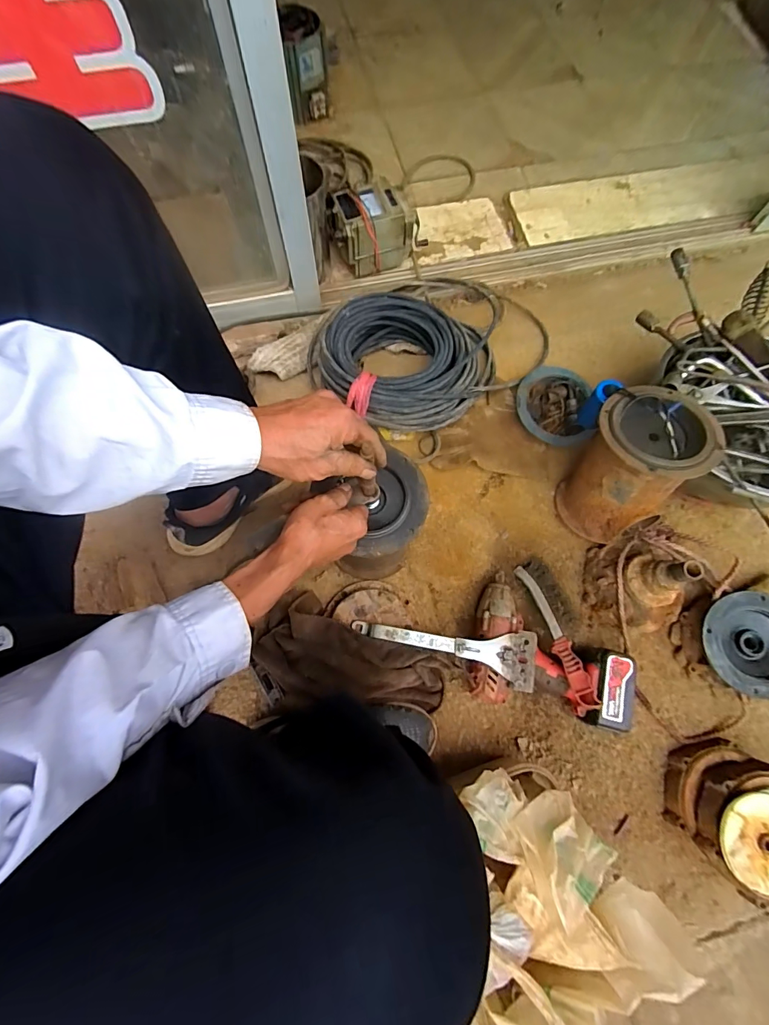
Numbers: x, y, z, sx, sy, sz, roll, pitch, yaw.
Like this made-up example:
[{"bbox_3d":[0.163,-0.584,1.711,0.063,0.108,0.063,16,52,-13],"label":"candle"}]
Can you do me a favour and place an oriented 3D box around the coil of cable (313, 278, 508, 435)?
[{"bbox_3d":[0.055,-0.287,0.810,0.290,0.130,0.301,1,72,-2],"label":"coil of cable"}]

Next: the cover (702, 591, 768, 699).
[{"bbox_3d":[0.563,0.199,0.653,0.144,0.032,0.146,-11,75,4],"label":"cover"}]

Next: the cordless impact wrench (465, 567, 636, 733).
[{"bbox_3d":[0.256,0.202,0.668,0.229,0.081,0.203,13,72,2],"label":"cordless impact wrench"}]

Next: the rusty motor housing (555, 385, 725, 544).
[{"bbox_3d":[0.364,-0.067,0.669,0.150,0.233,0.152,1,72,-2],"label":"rusty motor housing"}]

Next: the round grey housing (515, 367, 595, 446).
[{"bbox_3d":[0.314,-0.199,0.809,0.134,0.051,0.149,13,72,2],"label":"round grey housing"}]

